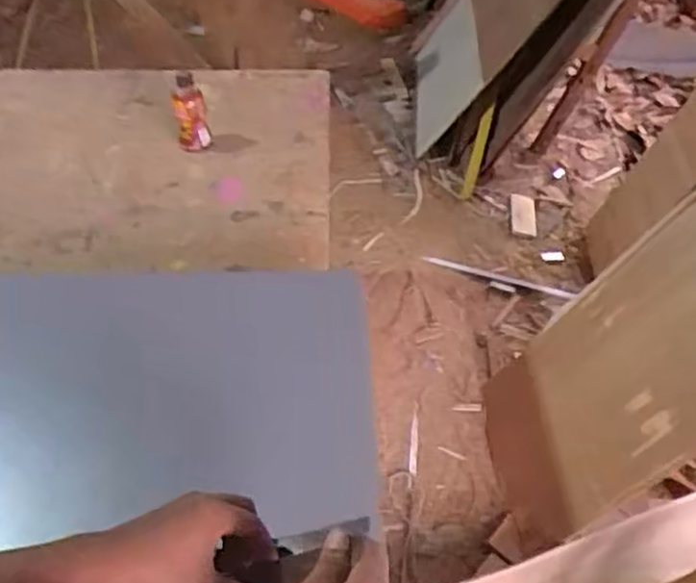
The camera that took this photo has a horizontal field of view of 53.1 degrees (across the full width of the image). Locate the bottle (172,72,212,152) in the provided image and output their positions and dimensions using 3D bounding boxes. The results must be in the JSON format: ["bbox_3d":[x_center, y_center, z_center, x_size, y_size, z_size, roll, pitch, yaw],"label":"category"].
[{"bbox_3d":[-0.300,-0.338,1.335,0.063,0.134,0.059,-9,47,-11],"label":"bottle"}]

